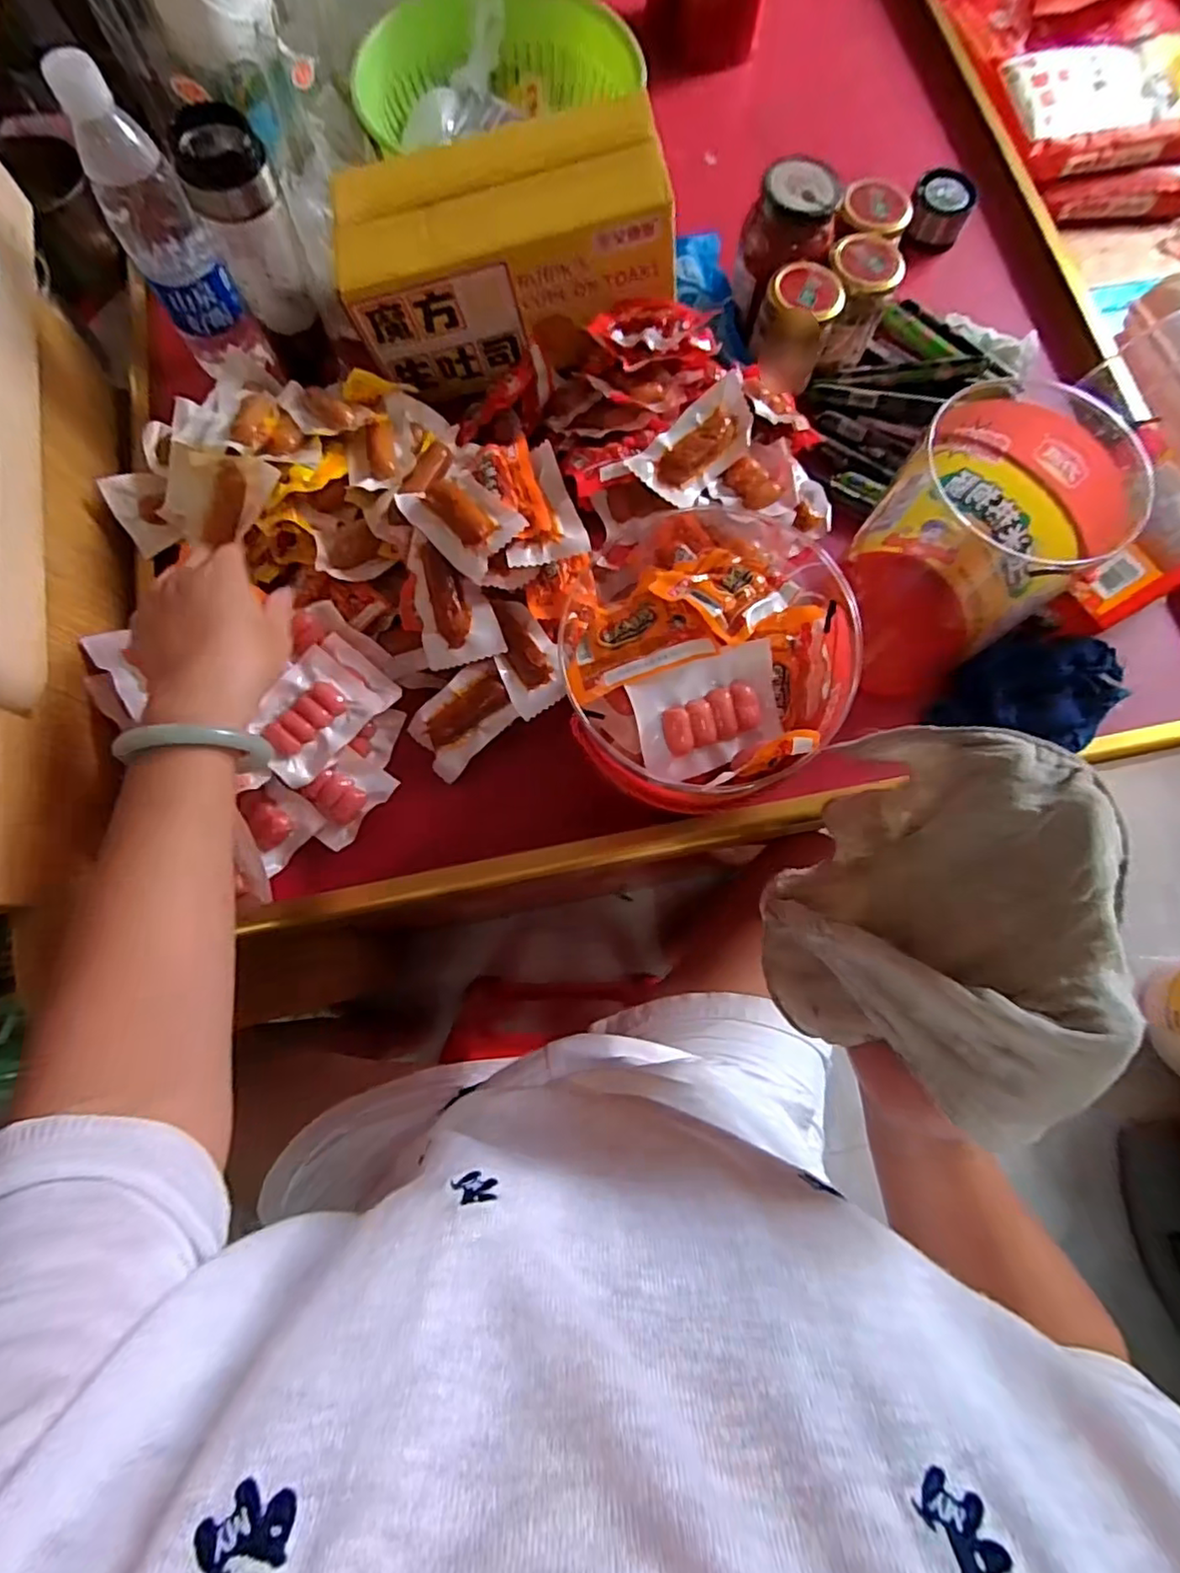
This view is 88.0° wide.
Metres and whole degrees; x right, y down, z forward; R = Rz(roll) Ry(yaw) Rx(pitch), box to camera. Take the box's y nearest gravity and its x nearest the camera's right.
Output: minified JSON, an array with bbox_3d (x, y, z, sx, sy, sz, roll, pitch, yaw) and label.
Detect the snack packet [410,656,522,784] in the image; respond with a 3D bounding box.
[{"bbox_3d":[-0.099,-0.053,0.486,0.087,0.017,0.059,-37,92,11],"label":"snack packet"}]

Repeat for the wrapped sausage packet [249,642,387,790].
[{"bbox_3d":[-0.211,-0.052,0.461,0.065,0.017,0.088,43,78,-8],"label":"wrapped sausage packet"}]

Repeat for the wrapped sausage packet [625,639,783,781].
[{"bbox_3d":[0.074,-0.045,0.376,0.091,0.010,0.065,-22,103,-7],"label":"wrapped sausage packet"}]

